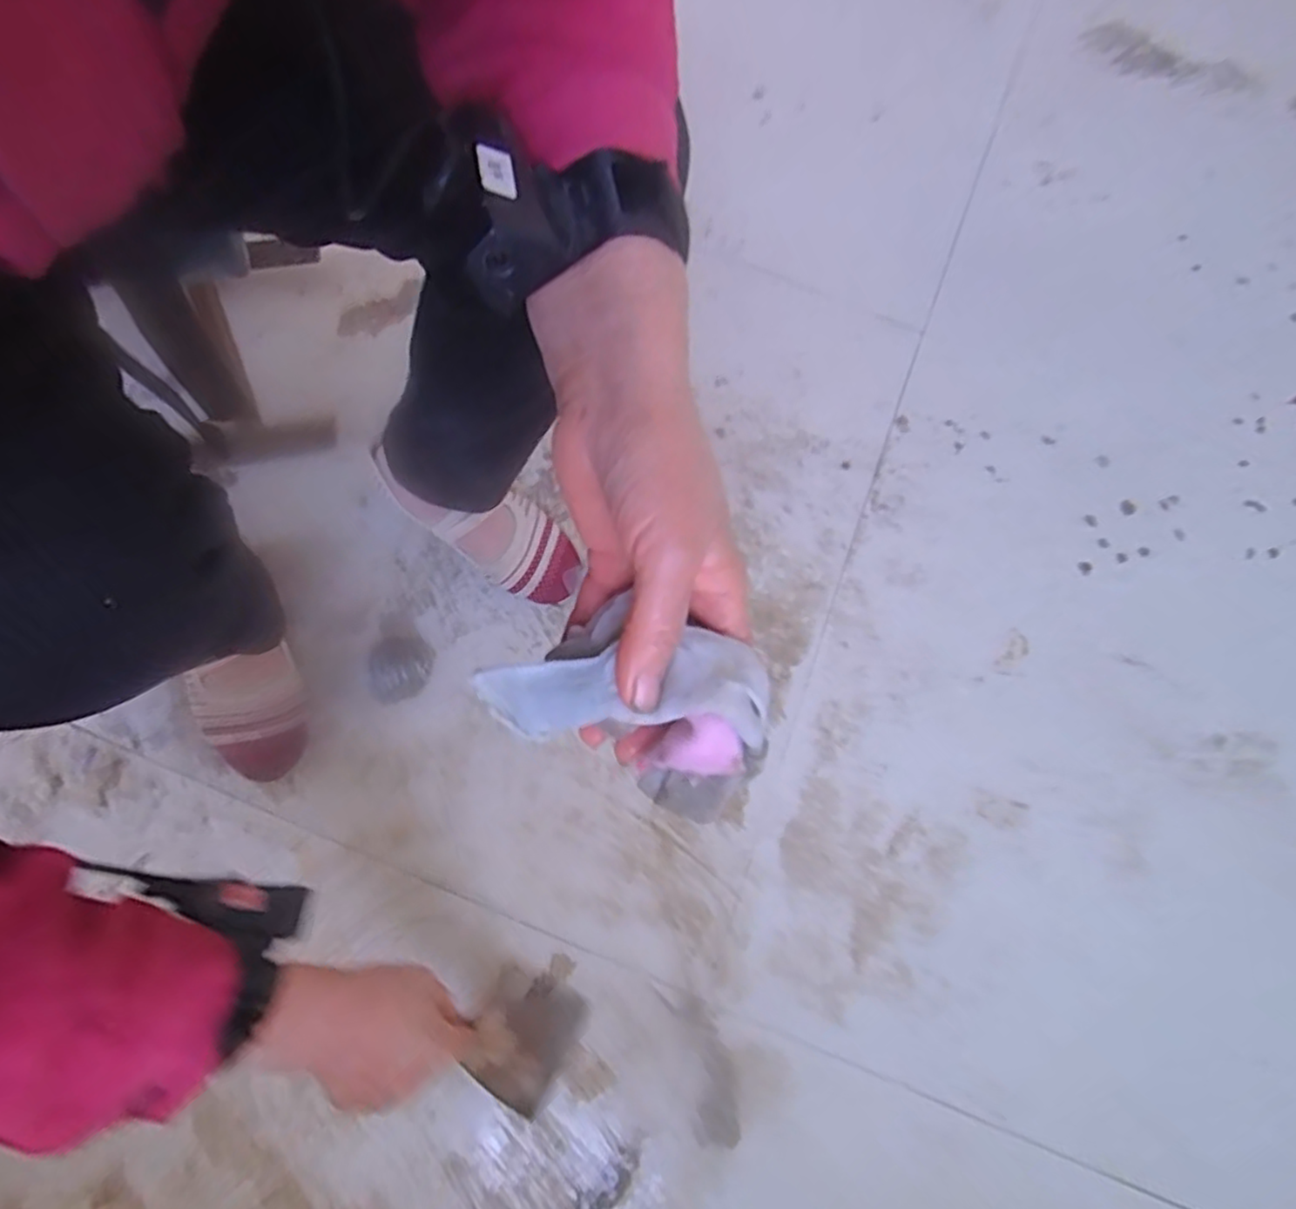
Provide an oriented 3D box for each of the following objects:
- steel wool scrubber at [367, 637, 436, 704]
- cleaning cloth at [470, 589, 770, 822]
[{"bbox_3d":[-0.239,0.058,0.645,0.061,0.045,0.065,2,70,-2],"label":"steel wool scrubber"},{"bbox_3d":[-0.006,0.033,0.257,0.105,0.063,0.057,25,71,7],"label":"cleaning cloth"}]

